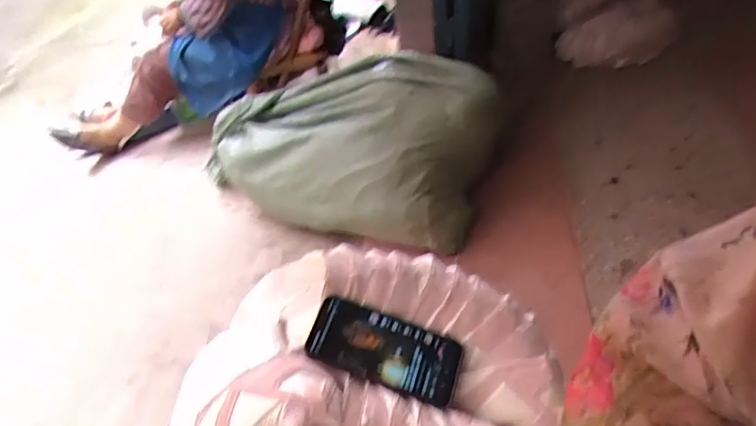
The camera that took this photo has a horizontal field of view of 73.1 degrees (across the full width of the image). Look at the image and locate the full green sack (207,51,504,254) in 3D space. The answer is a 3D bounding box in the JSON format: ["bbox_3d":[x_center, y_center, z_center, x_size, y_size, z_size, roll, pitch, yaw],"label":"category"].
[{"bbox_3d":[-0.080,-0.172,1.273,0.679,0.323,0.366,10,44,19],"label":"full green sack"}]

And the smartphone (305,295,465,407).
[{"bbox_3d":[0.009,0.148,0.555,0.166,0.013,0.083,19,56,0],"label":"smartphone"}]

